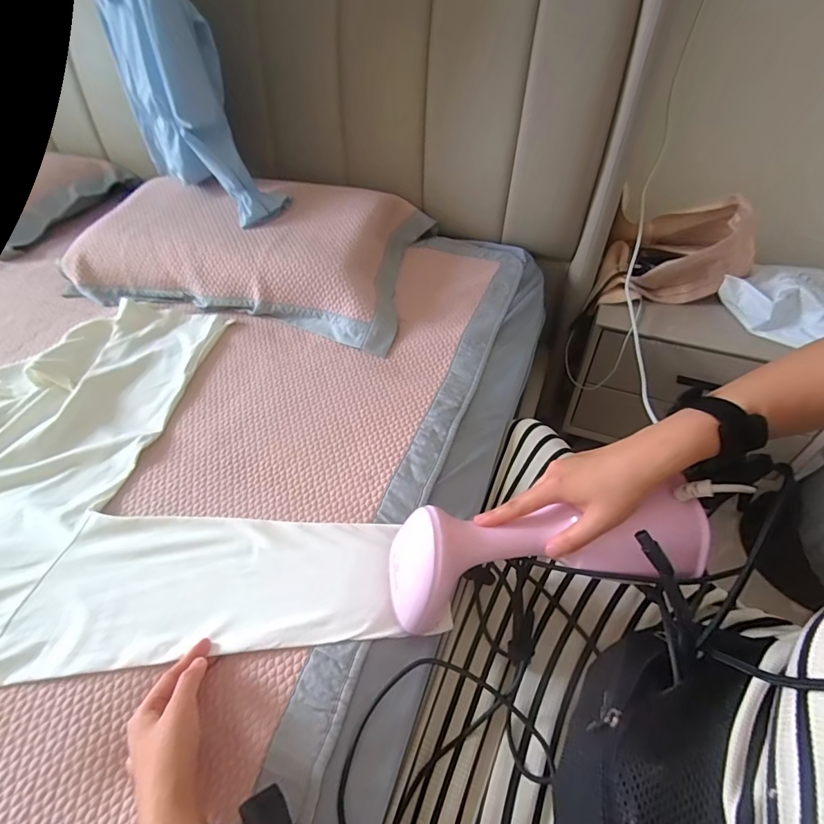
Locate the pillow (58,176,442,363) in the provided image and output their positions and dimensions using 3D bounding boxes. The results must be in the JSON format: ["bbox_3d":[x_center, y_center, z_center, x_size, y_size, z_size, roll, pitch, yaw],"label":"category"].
[{"bbox_3d":[-0.304,-0.306,0.816,0.598,0.132,0.326,9,49,8],"label":"pillow"}]

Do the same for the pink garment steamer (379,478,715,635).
[{"bbox_3d":[0.112,0.135,0.401,0.286,0.094,0.078,-11,47,14],"label":"pink garment steamer"}]

